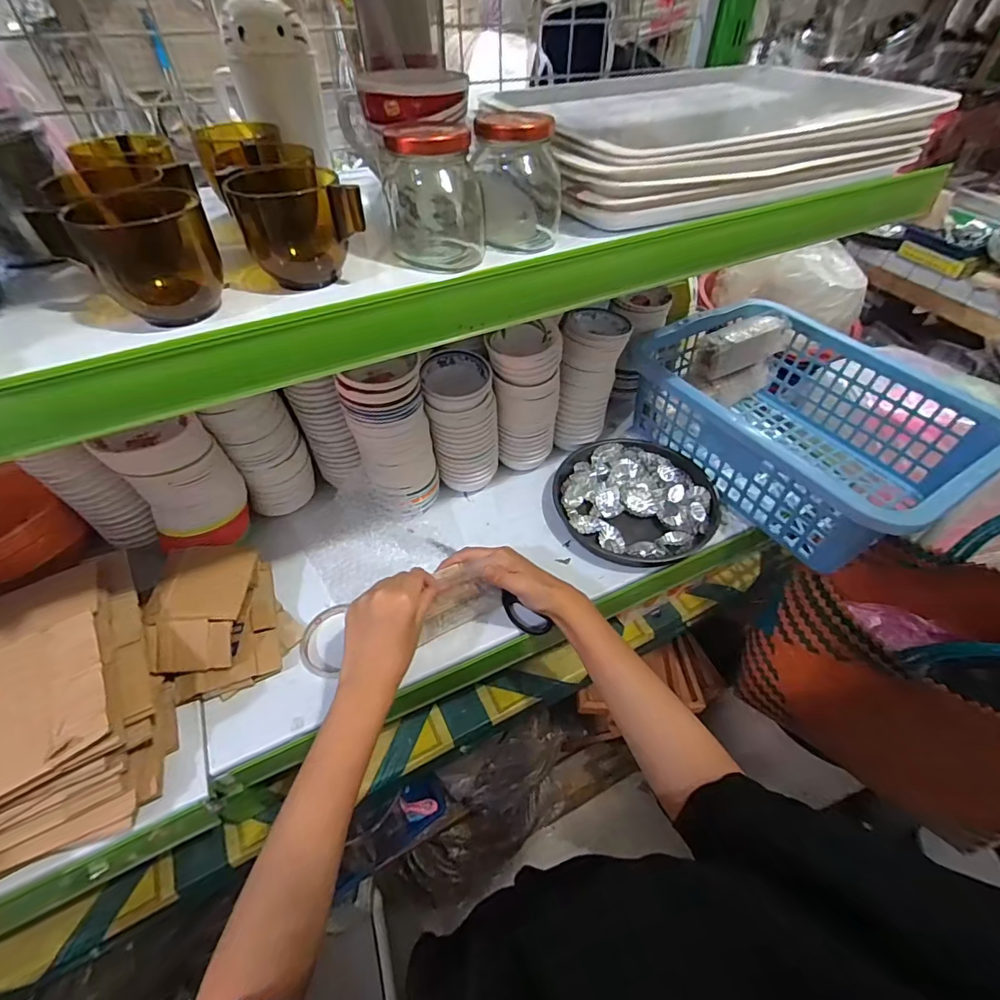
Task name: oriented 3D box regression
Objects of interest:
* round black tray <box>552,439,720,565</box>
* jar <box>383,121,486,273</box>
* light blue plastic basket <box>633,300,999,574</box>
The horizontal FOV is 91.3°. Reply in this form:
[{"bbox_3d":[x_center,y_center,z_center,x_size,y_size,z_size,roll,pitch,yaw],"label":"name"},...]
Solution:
[{"bbox_3d":[0.182,0.001,0.674,0.210,0.037,0.201,1,48,-1],"label":"round black tray"},{"bbox_3d":[-0.048,-0.227,0.362,0.070,0.082,0.070,-2,49,-4],"label":"jar"},{"bbox_3d":[0.410,-0.106,0.692,0.298,0.151,0.399,-26,54,-23],"label":"light blue plastic basket"}]

